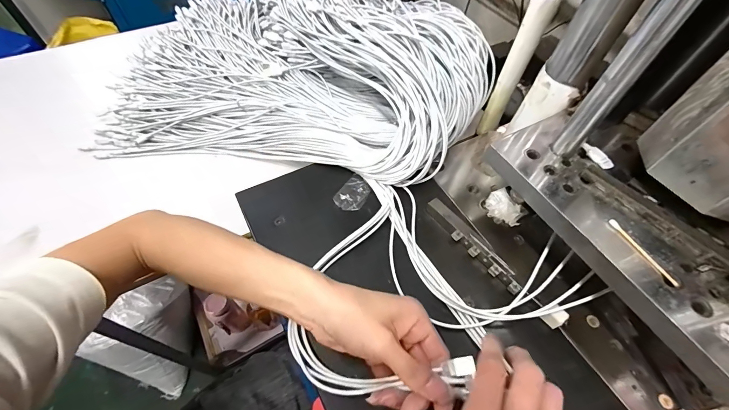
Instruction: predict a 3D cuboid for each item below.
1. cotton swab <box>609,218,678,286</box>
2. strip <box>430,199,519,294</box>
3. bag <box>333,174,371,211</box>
[{"bbox_3d":[0.245,0.040,0.287,0.007,0.004,0.069,-23,60,-17],"label":"cotton swab"},{"bbox_3d":[0.135,0.047,0.407,0.022,0.012,0.145,-33,63,-22],"label":"strip"},{"bbox_3d":[-0.015,-0.016,0.453,0.038,0.004,0.058,30,59,17],"label":"bag"}]

